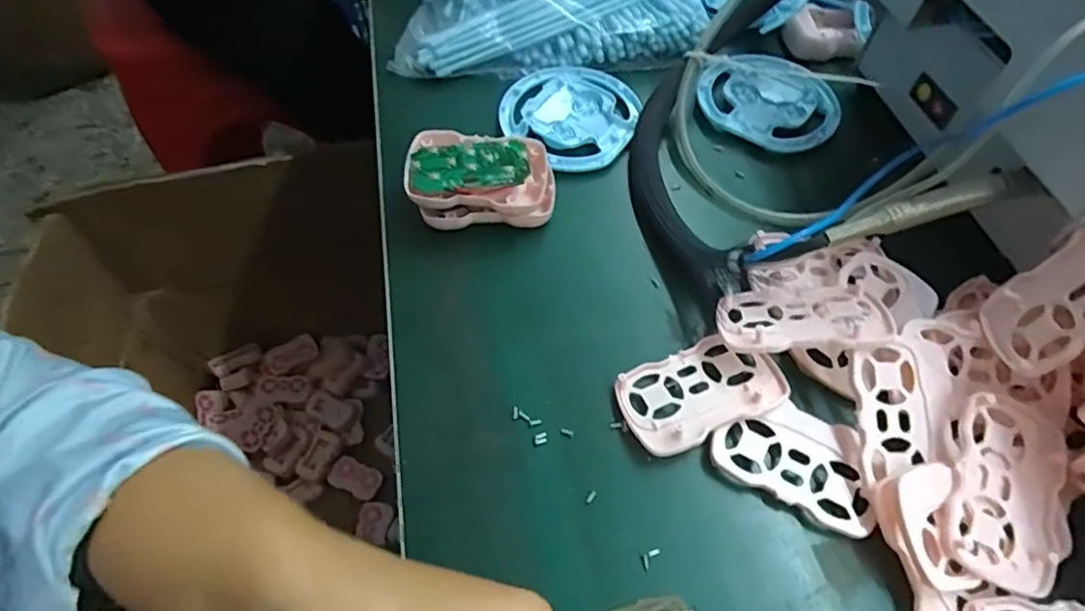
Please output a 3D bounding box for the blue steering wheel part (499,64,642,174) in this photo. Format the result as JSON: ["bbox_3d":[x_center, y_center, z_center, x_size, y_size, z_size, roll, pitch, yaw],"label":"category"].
[{"bbox_3d":[0.024,-0.146,0.452,0.105,0.015,0.100,0,60,1],"label":"blue steering wheel part"}]

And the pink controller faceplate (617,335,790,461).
[{"bbox_3d":[0.088,0.047,0.334,0.088,0.016,0.054,-20,62,-10],"label":"pink controller faceplate"}]

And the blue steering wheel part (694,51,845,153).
[{"bbox_3d":[0.175,-0.161,0.459,0.103,0.009,0.095,16,62,10],"label":"blue steering wheel part"}]

